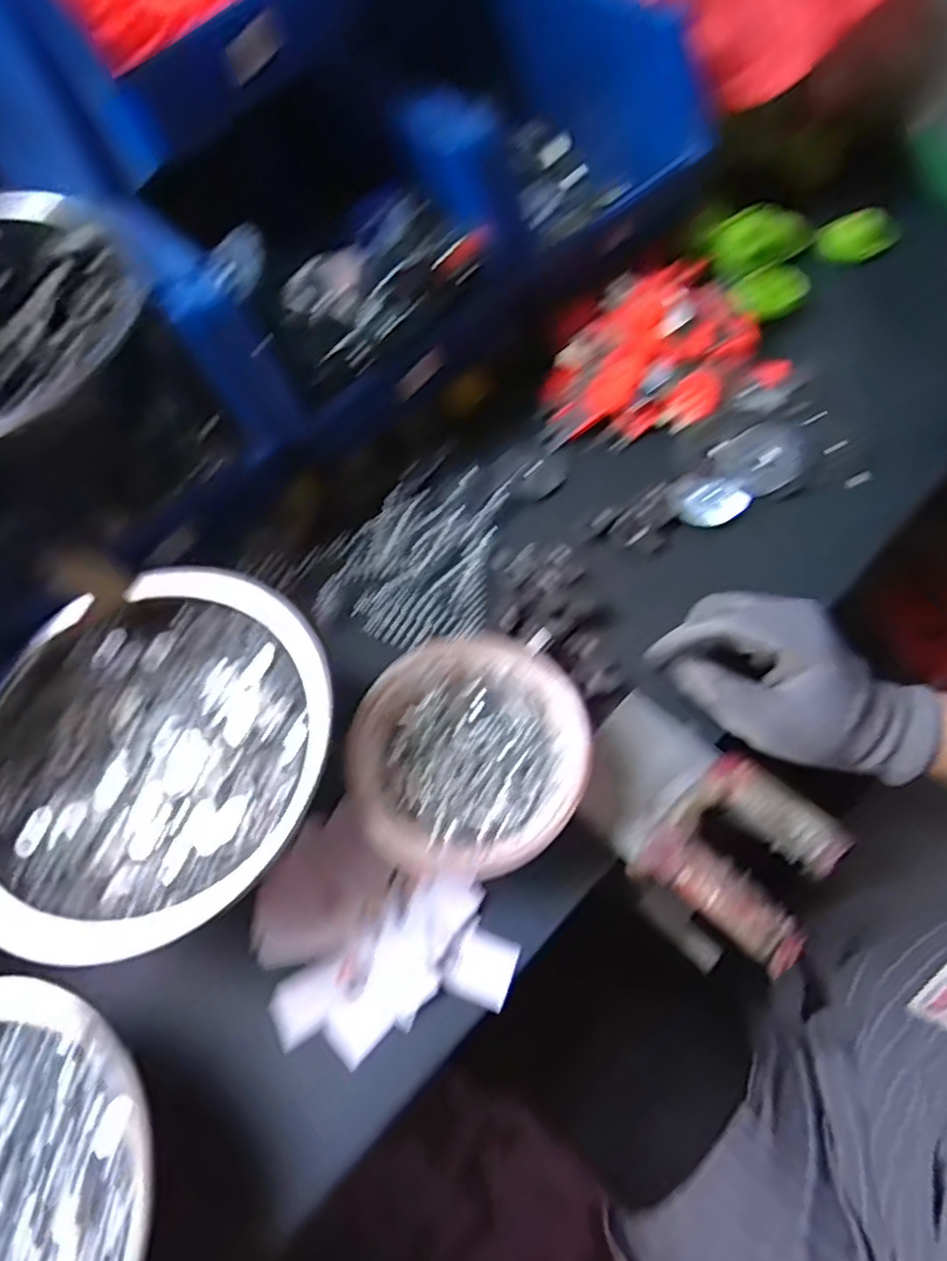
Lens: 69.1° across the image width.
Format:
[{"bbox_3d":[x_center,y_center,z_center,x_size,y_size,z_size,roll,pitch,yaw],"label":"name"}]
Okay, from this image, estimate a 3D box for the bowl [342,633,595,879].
[{"bbox_3d":[-0.003,0.067,0.373,0.121,0.036,0.123,-2,62,3],"label":"bowl"}]

